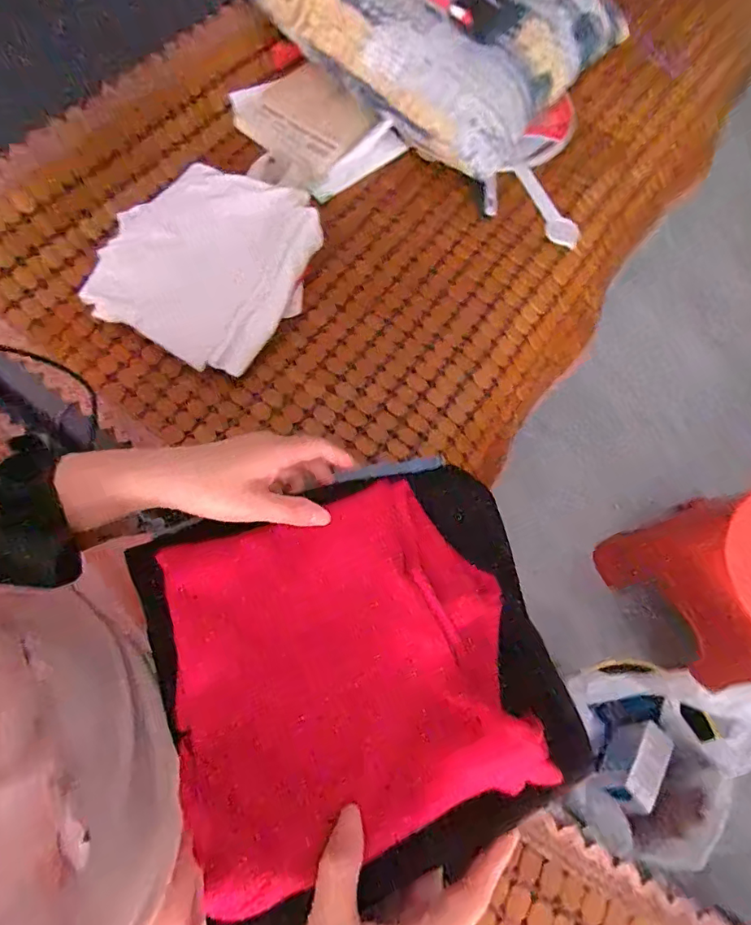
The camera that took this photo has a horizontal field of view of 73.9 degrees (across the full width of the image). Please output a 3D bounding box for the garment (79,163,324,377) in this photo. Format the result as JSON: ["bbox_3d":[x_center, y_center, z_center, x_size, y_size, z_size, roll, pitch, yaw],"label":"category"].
[{"bbox_3d":[-0.186,-0.222,0.564,0.191,0.068,0.216,25,73,7],"label":"garment"}]

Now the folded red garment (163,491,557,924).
[{"bbox_3d":[-0.019,0.119,0.309,0.202,0.046,0.193,-16,72,-7],"label":"folded red garment"}]

